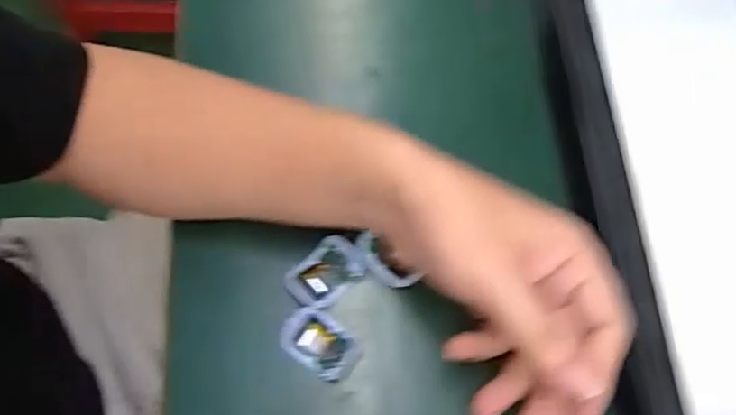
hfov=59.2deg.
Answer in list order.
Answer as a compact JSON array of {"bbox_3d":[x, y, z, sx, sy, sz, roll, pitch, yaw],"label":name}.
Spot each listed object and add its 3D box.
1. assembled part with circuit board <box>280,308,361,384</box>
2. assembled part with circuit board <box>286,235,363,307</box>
[{"bbox_3d":[-0.028,0.081,0.381,0.047,0.014,0.029,37,73,11],"label":"assembled part with circuit board"},{"bbox_3d":[-0.026,0.040,0.396,0.031,0.014,0.045,43,74,13],"label":"assembled part with circuit board"}]

